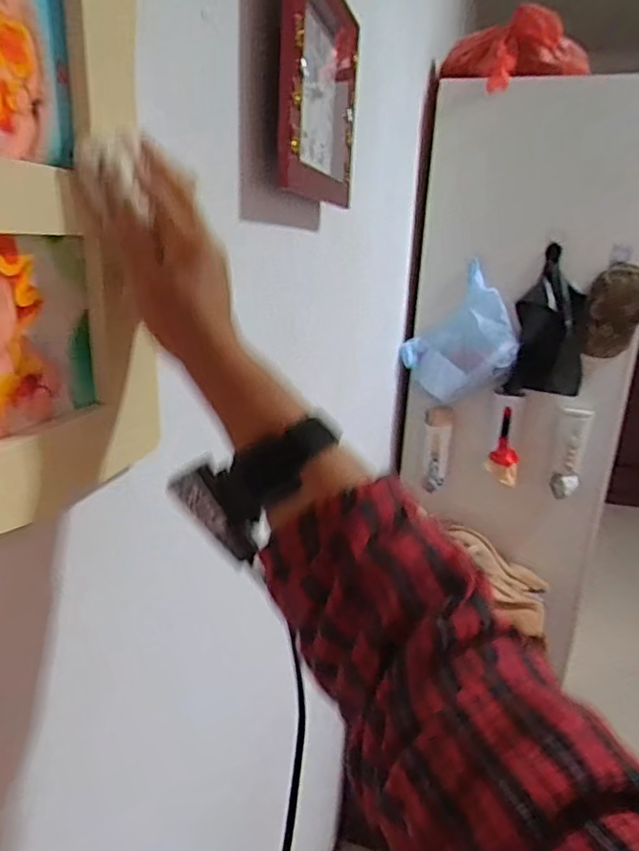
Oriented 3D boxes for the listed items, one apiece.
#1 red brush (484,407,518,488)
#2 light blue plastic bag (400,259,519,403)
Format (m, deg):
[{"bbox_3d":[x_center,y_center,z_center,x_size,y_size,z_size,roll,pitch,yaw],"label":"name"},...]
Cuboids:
[{"bbox_3d":[0.612,0.073,1.899,0.106,0.256,0.041,12,19,26],"label":"red brush"},{"bbox_3d":[0.455,-0.282,1.844,0.354,0.376,0.086,13,20,29],"label":"light blue plastic bag"}]

